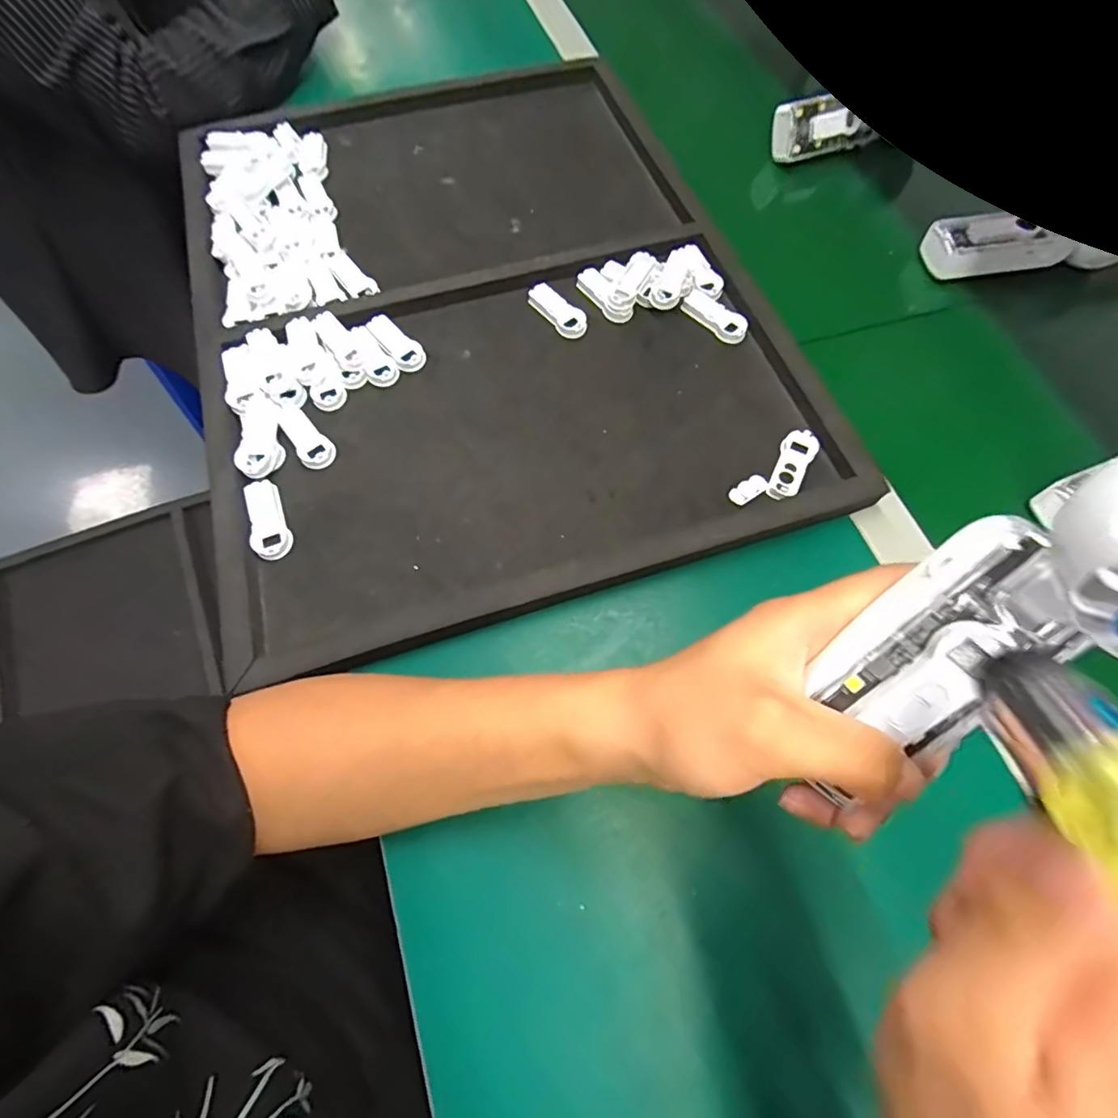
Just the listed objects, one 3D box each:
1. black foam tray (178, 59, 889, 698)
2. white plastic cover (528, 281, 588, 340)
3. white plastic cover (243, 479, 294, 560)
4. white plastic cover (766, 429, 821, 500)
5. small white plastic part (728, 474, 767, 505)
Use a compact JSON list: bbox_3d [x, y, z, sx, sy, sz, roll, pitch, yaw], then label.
[{"bbox_3d":[-0.066,-0.214,0.437,0.433,0.043,0.536,-17,66,-5],"label":"black foam tray"},{"bbox_3d":[-0.001,-0.199,0.432,0.025,0.013,0.057,-40,72,-16],"label":"white plastic cover"},{"bbox_3d":[-0.195,-0.026,0.359,0.023,0.016,0.055,-21,68,-9],"label":"white plastic cover"},{"bbox_3d":[0.162,-0.066,0.375,0.024,0.008,0.058,30,70,12],"label":"white plastic cover"},{"bbox_3d":[0.129,-0.047,0.365,0.028,0.004,0.014,-31,70,-13],"label":"small white plastic part"}]

